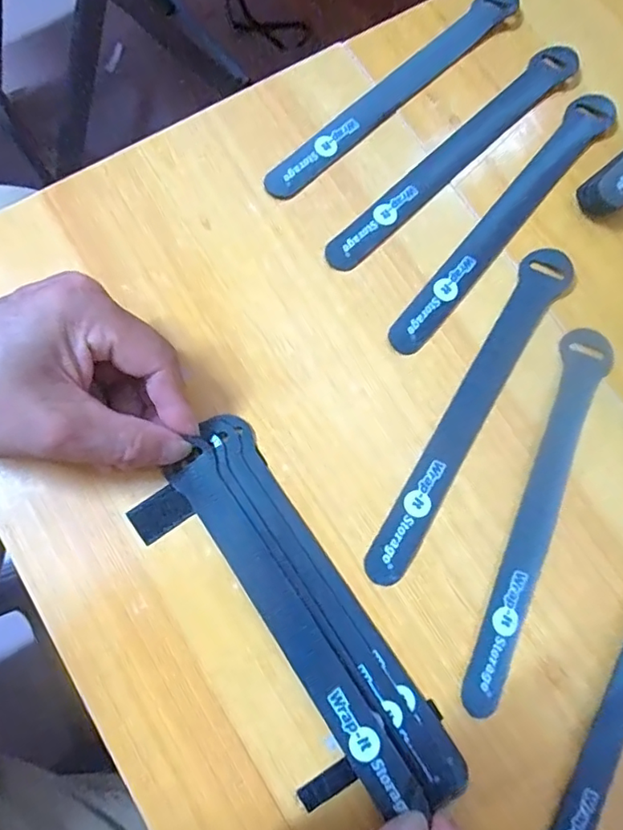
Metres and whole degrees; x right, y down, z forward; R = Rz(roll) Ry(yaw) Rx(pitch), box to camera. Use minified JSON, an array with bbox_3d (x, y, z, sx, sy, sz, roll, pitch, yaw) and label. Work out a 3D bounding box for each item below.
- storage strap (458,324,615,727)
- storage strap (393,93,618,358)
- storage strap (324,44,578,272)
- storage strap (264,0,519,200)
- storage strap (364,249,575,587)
[{"bbox_3d":[0.112,0.045,0.271,0.024,0.005,0.198,24,78,5],"label":"storage strap"},{"bbox_3d":[0.110,-0.111,0.307,0.021,0.004,0.198,38,80,8],"label":"storage strap"},{"bbox_3d":[0.083,-0.150,0.315,0.199,0.004,0.020,-44,81,-9],"label":"storage strap"},{"bbox_3d":[0.049,-0.192,0.324,0.199,0.005,0.019,-43,80,-9],"label":"storage strap"},{"bbox_3d":[0.082,-0.005,0.283,0.025,0.004,0.199,33,79,7],"label":"storage strap"}]

